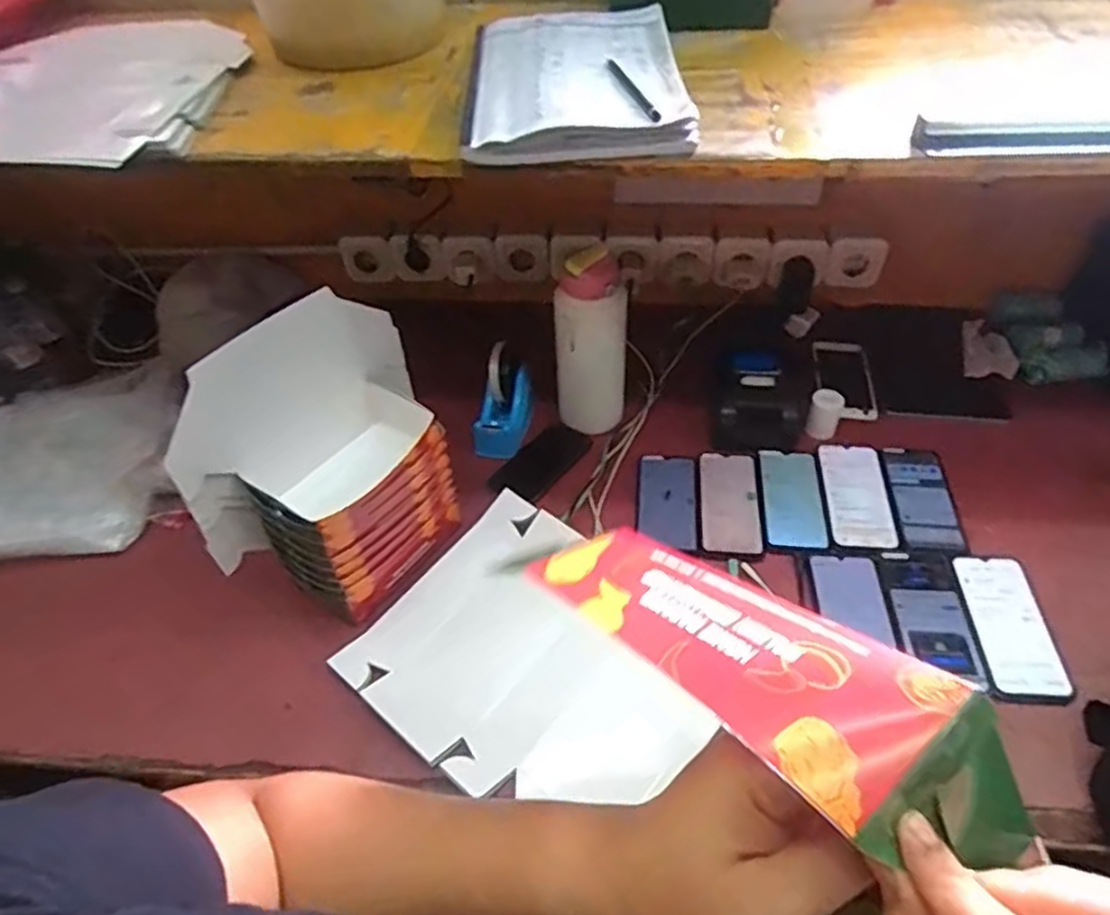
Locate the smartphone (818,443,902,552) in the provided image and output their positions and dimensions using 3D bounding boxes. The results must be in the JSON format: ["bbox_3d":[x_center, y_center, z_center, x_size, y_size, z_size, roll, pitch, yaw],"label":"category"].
[{"bbox_3d":[0.373,0.046,0.887,0.077,0.006,0.173,3,46,6],"label":"smartphone"}]

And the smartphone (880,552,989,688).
[{"bbox_3d":[0.401,0.170,0.772,0.079,0.015,0.151,3,46,6],"label":"smartphone"}]

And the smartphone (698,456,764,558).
[{"bbox_3d":[0.215,0.055,0.887,0.076,0.012,0.152,2,46,5],"label":"smartphone"}]

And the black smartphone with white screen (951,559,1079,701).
[{"bbox_3d":[0.482,0.176,0.762,0.087,0.011,0.168,4,46,7],"label":"black smartphone with white screen"}]

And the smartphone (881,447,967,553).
[{"bbox_3d":[0.447,0.048,0.877,0.073,0.005,0.163,5,47,8],"label":"smartphone"}]

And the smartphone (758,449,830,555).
[{"bbox_3d":[0.290,0.050,0.883,0.073,0.008,0.152,4,46,7],"label":"smartphone"}]

